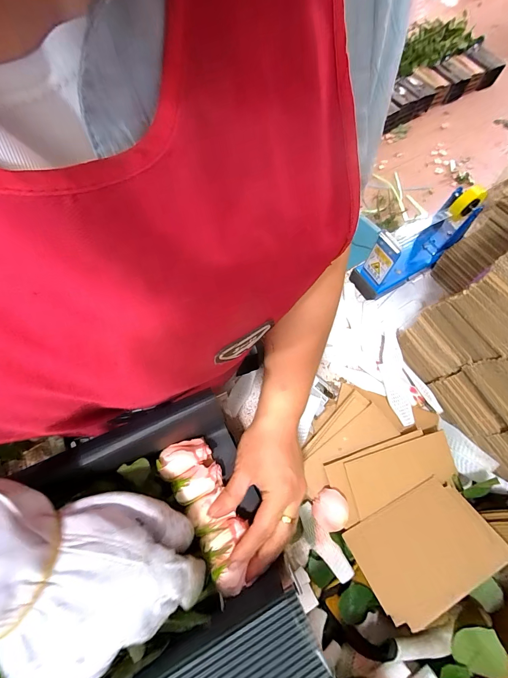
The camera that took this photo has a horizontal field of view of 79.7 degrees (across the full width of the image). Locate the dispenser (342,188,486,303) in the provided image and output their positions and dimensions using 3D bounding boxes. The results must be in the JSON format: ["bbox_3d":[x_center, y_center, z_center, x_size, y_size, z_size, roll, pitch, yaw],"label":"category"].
[{"bbox_3d":[0.264,-0.154,0.494,0.189,0.125,0.064,-26,67,-9],"label":"dispenser"}]

